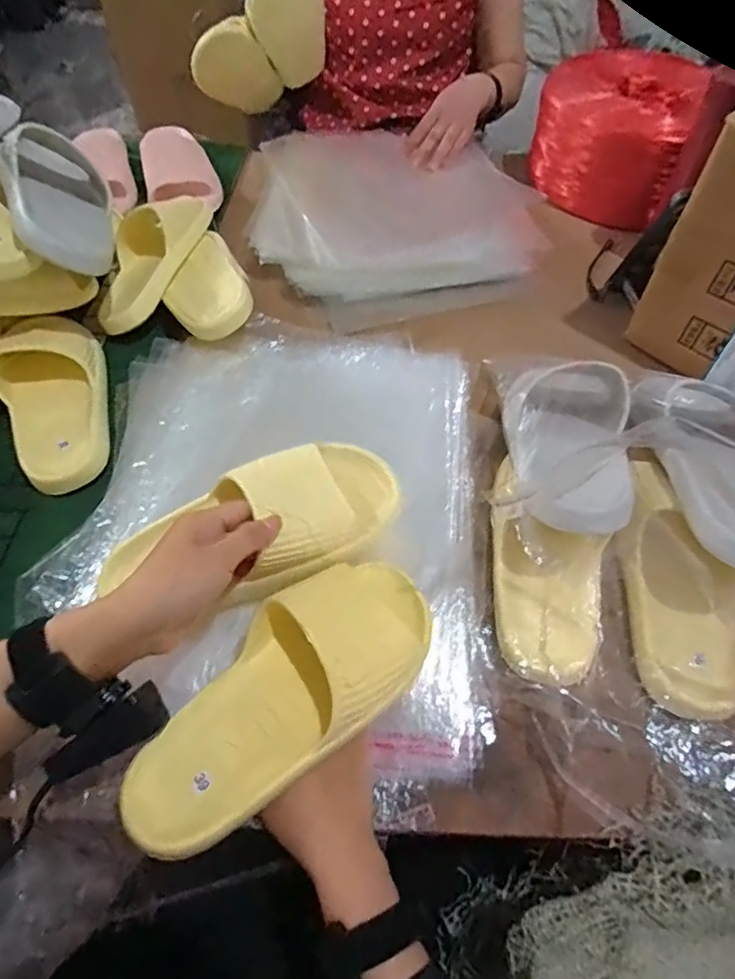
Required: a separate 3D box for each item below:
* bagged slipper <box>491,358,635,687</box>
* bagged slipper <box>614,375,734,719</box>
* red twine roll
[{"bbox_3d":[0.162,0.002,0.463,0.103,0.080,0.299,10,74,7],"label":"bagged slipper"},{"bbox_3d":[0.274,0.034,0.455,0.112,0.079,0.281,9,76,6],"label":"bagged slipper"},{"bbox_3d":[0.366,-0.518,0.827,0.199,0.148,0.189,0,56,0],"label":"red twine roll"}]

